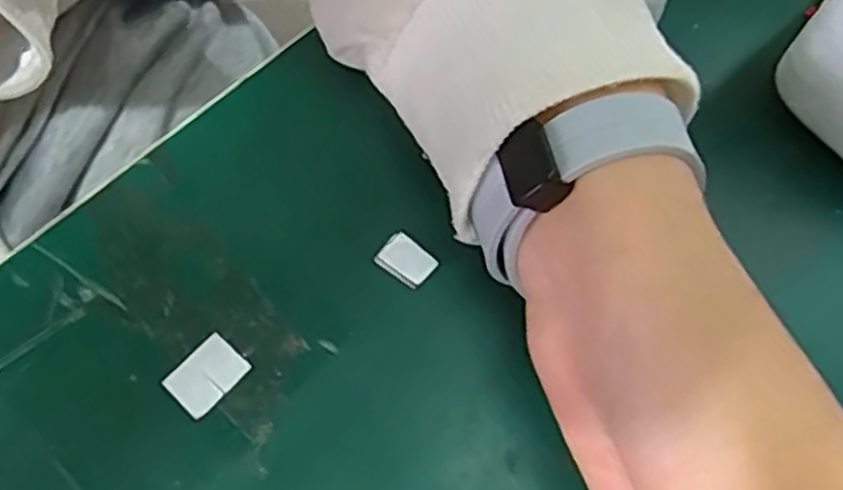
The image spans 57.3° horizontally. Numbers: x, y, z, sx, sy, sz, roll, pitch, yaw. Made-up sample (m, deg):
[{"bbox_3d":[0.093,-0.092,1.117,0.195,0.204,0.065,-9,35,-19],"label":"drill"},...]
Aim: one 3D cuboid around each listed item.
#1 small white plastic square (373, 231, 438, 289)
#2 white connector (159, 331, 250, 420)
[{"bbox_3d":[-0.005,0.004,0.223,0.016,0.004,0.011,38,74,11],"label":"small white plastic square"},{"bbox_3d":[-0.059,0.036,0.212,0.015,0.004,0.020,42,75,12],"label":"white connector"}]

